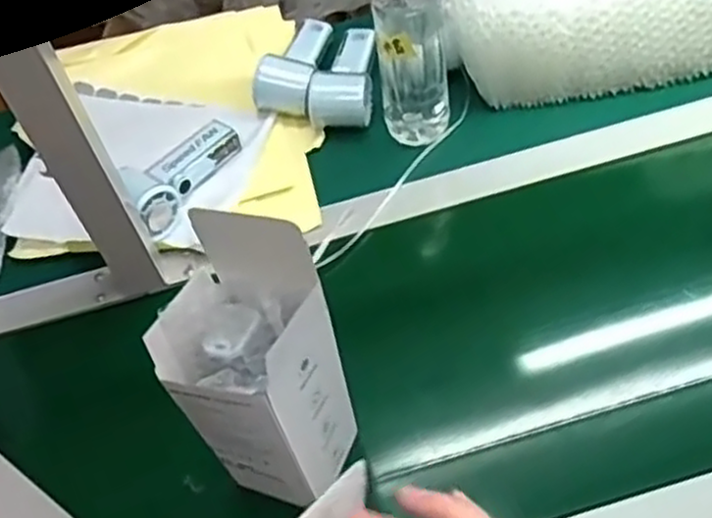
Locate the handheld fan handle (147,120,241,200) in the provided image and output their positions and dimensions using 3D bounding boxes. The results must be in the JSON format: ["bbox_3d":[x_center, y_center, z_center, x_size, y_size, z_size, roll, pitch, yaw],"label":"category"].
[{"bbox_3d":[-0.160,-0.099,0.760,0.038,0.031,0.099,22,53,23],"label":"handheld fan handle"}]

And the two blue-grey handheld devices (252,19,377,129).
[{"bbox_3d":[-0.042,-0.211,0.838,0.123,0.053,0.165,1,48,5],"label":"two blue-grey handheld devices"}]

